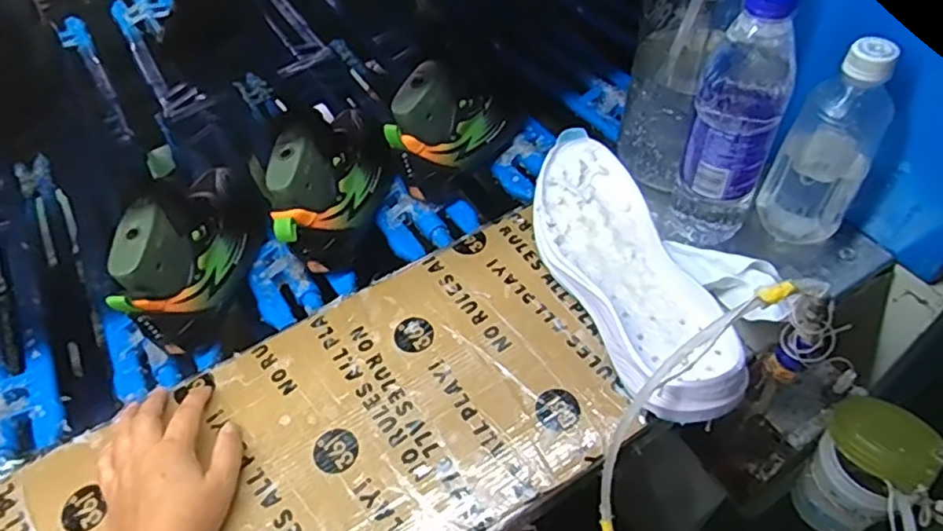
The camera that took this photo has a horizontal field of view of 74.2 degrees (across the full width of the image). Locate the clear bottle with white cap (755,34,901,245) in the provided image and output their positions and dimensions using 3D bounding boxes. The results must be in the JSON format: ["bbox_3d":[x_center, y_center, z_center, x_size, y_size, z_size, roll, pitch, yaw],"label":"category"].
[{"bbox_3d":[0.288,-0.096,0.498,0.067,0.172,0.063,32,61,26],"label":"clear bottle with white cap"}]

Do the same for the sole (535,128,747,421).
[{"bbox_3d":[0.122,-0.003,0.505,0.103,0.077,0.278,-16,53,-7],"label":"sole"}]

